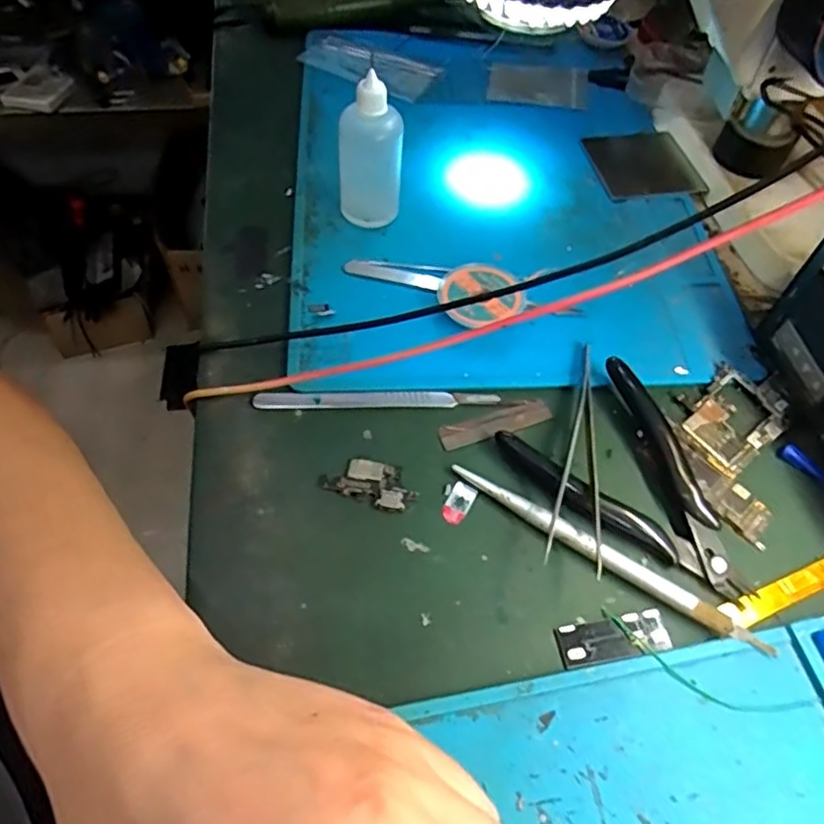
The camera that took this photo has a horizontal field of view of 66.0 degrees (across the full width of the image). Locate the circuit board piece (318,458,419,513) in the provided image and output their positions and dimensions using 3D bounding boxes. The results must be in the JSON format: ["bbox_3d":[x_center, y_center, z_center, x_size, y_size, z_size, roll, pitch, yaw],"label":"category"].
[{"bbox_3d":[-0.019,0.031,0.286,0.042,0.004,0.021,19,58,10],"label":"circuit board piece"}]

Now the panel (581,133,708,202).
[{"bbox_3d":[0.154,-0.167,0.427,0.064,0.004,0.074,-9,53,-4],"label":"panel"}]

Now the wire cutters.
[{"bbox_3d":[0.108,0.030,0.287,0.073,0.012,0.118,-36,64,-23],"label":"wire cutters"}]

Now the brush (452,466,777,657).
[{"bbox_3d":[0.080,0.060,0.267,0.141,0.011,0.010,30,60,17],"label":"brush"}]

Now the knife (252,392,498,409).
[{"bbox_3d":[-0.017,-0.006,0.311,0.117,0.006,0.008,-2,57,-3],"label":"knife"}]

